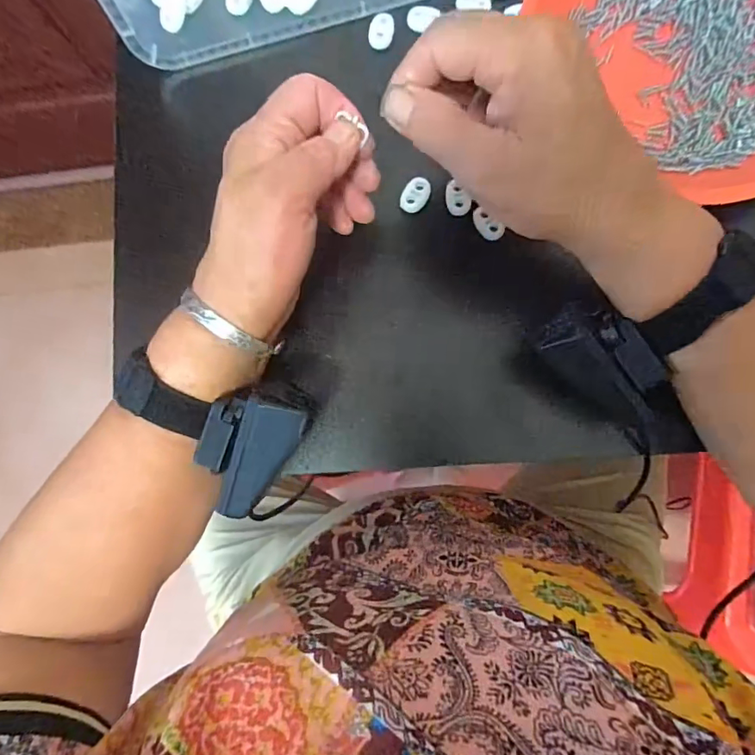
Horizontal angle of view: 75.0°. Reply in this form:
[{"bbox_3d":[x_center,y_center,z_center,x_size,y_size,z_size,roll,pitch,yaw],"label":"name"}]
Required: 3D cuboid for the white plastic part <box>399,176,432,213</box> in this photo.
[{"bbox_3d":[0.023,-0.112,0.303,0.016,0.006,0.021,29,86,5],"label":"white plastic part"}]

